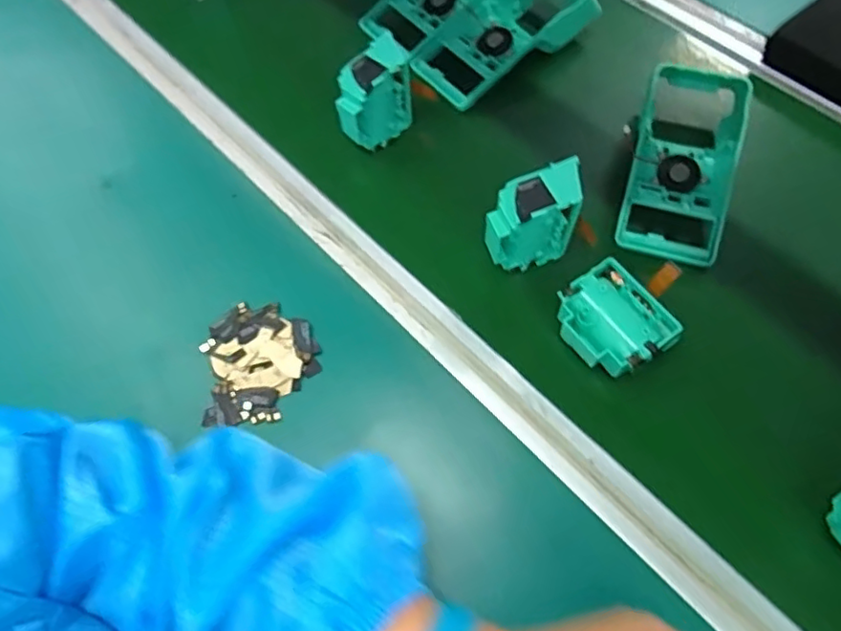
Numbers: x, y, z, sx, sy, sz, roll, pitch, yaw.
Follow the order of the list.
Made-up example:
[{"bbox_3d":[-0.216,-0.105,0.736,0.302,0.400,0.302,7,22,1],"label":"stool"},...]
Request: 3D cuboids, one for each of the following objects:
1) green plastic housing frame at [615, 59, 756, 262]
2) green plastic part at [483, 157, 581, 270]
[{"bbox_3d":[0.221,-0.131,0.508,0.082,0.054,0.179,15,64,11],"label":"green plastic housing frame"},{"bbox_3d":[0.087,-0.075,0.466,0.077,0.070,0.040,-19,63,-7],"label":"green plastic part"}]

